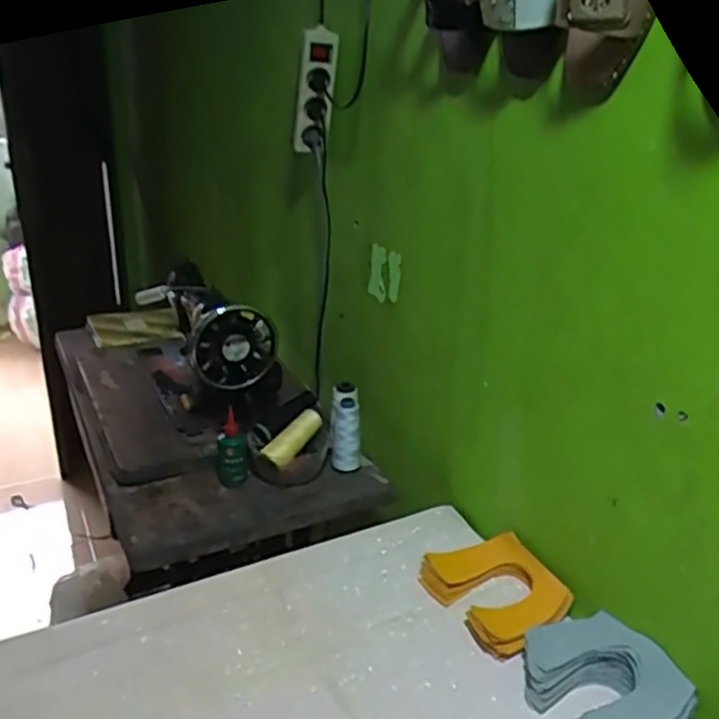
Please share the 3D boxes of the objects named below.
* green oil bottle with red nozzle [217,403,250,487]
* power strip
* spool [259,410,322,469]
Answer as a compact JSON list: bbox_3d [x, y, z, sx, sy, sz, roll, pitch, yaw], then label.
[{"bbox_3d":[-0.185,0.132,1.029,0.044,0.120,0.034,-2,23,-10],"label":"green oil bottle with red nozzle"},{"bbox_3d":[-0.064,-0.389,1.033,0.055,0.194,0.031,-8,45,-23],"label":"power strip"},{"bbox_3d":[-0.098,0.119,1.057,0.032,0.038,0.111,20,50,35],"label":"spool"}]

